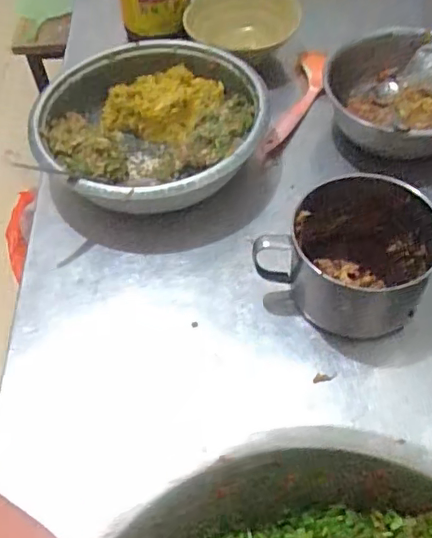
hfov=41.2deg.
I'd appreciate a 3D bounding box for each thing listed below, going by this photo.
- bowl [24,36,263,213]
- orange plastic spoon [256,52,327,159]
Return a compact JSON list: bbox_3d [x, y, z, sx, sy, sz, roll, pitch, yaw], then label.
[{"bbox_3d":[-0.081,-0.172,0.735,0.280,0.090,0.272,-2,54,3],"label":"bowl"},{"bbox_3d":[0.114,-0.232,0.798,0.044,0.017,0.219,15,57,15],"label":"orange plastic spoon"}]

